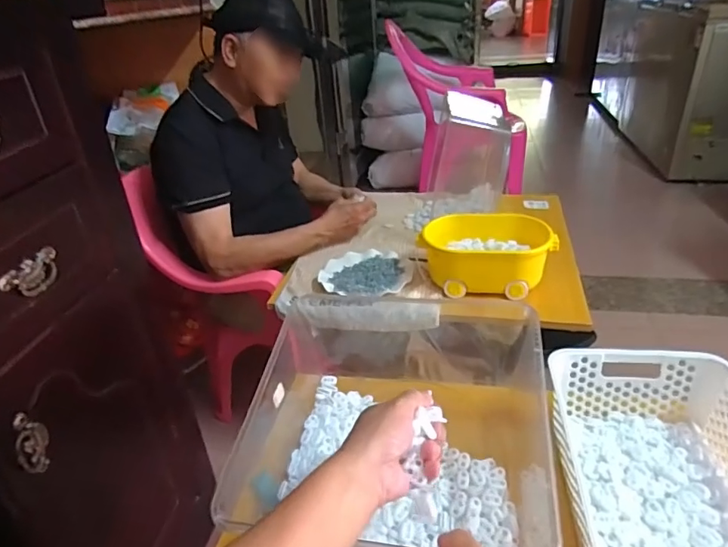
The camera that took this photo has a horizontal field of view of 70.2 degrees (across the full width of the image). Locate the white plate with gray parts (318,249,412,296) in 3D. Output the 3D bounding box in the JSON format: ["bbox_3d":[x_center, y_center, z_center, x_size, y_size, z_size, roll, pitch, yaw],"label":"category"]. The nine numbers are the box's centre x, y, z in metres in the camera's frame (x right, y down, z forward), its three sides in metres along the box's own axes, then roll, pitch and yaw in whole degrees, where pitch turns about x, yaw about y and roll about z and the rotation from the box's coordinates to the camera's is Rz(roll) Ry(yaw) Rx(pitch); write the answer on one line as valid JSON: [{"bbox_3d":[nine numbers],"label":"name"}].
[{"bbox_3d":[0.002,0.003,1.053,0.176,0.025,0.157,-4,29,2],"label":"white plate with gray parts"}]

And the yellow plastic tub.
[{"bbox_3d":[0.232,-0.036,0.987,0.244,0.098,0.155,2,30,12],"label":"yellow plastic tub"}]

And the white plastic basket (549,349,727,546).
[{"bbox_3d":[0.321,0.213,0.535,0.197,0.097,0.298,1,30,11],"label":"white plastic basket"}]

